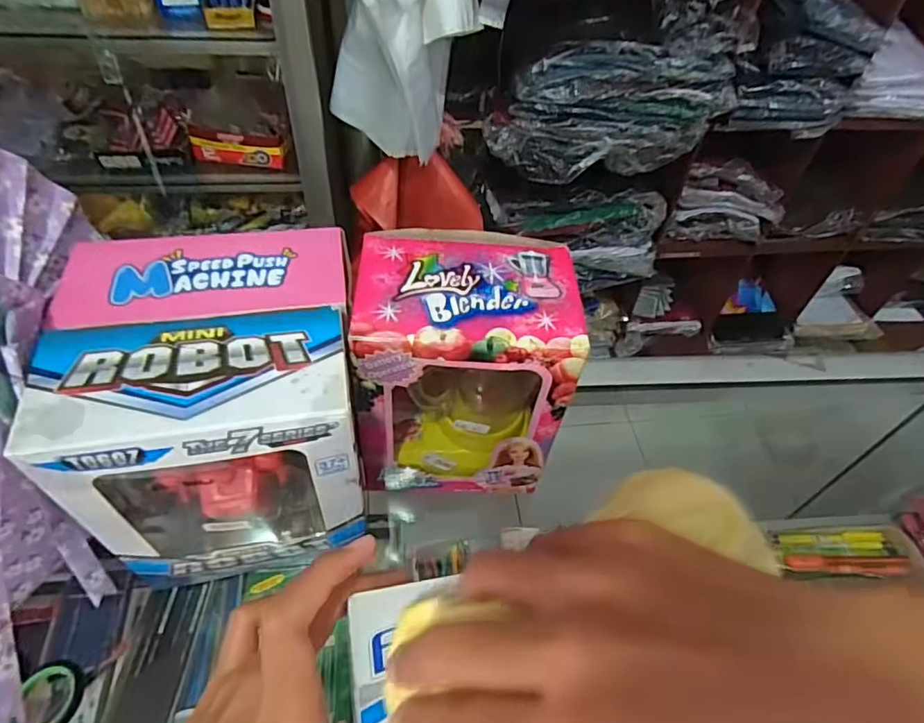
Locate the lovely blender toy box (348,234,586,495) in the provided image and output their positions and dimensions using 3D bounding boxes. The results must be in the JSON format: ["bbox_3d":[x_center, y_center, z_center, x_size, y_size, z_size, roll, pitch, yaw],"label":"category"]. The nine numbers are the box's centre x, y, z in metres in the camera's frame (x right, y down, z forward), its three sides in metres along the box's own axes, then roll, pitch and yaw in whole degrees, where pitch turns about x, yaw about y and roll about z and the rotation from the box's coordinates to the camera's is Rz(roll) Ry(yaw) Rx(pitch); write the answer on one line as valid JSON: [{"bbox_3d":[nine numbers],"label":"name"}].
[{"bbox_3d":[-0.002,0.005,0.318,0.109,0.133,0.089,2,51,-4],"label":"lovely blender toy box"}]

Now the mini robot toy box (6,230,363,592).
[{"bbox_3d":[-0.118,0.022,0.283,0.127,0.127,0.129,-5,52,-9],"label":"mini robot toy box"}]

